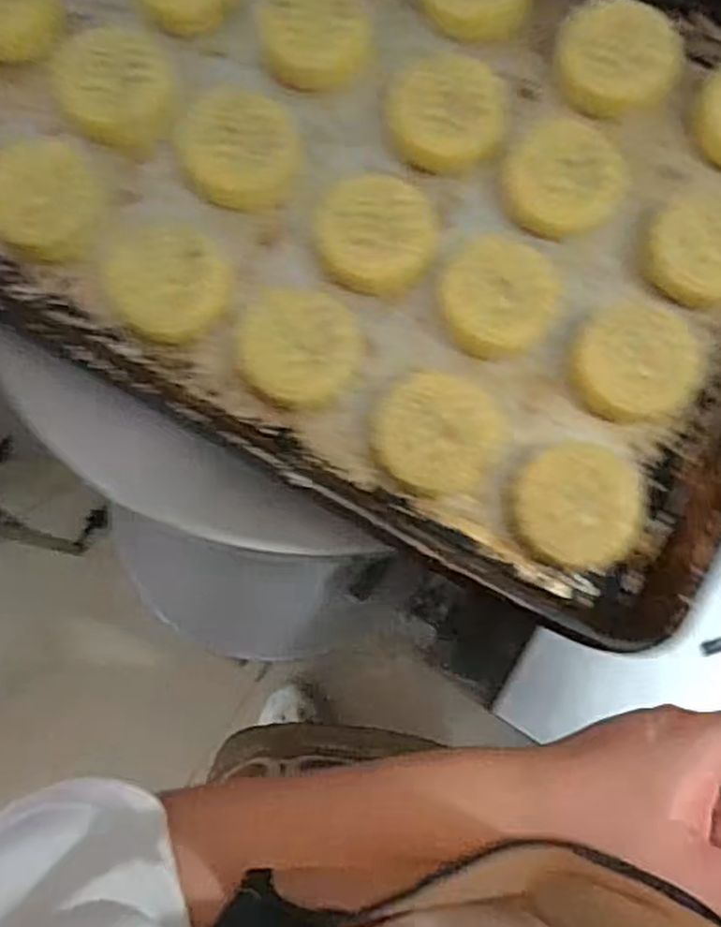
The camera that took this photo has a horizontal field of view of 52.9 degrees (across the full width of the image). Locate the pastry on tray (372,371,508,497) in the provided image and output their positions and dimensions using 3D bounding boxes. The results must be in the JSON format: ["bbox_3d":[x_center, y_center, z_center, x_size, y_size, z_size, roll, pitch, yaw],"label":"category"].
[{"bbox_3d":[0.042,-0.017,0.397,0.066,0.026,0.067,0,77,-1],"label":"pastry on tray"}]

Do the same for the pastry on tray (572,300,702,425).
[{"bbox_3d":[0.158,-0.059,0.409,0.068,0.021,0.067,0,77,-1],"label":"pastry on tray"}]

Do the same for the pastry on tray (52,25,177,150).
[{"bbox_3d":[-0.149,-0.232,0.438,0.066,0.014,0.081,-11,78,-4],"label":"pastry on tray"}]

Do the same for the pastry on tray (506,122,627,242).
[{"bbox_3d":[0.120,-0.168,0.432,0.068,0.022,0.066,0,77,-1],"label":"pastry on tray"}]

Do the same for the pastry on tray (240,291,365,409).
[{"bbox_3d":[-0.034,-0.066,0.413,0.066,0.024,0.065,0,77,-1],"label":"pastry on tray"}]

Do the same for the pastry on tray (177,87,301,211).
[{"bbox_3d":[-0.074,-0.192,0.439,0.065,0.018,0.079,-24,79,-7],"label":"pastry on tray"}]

